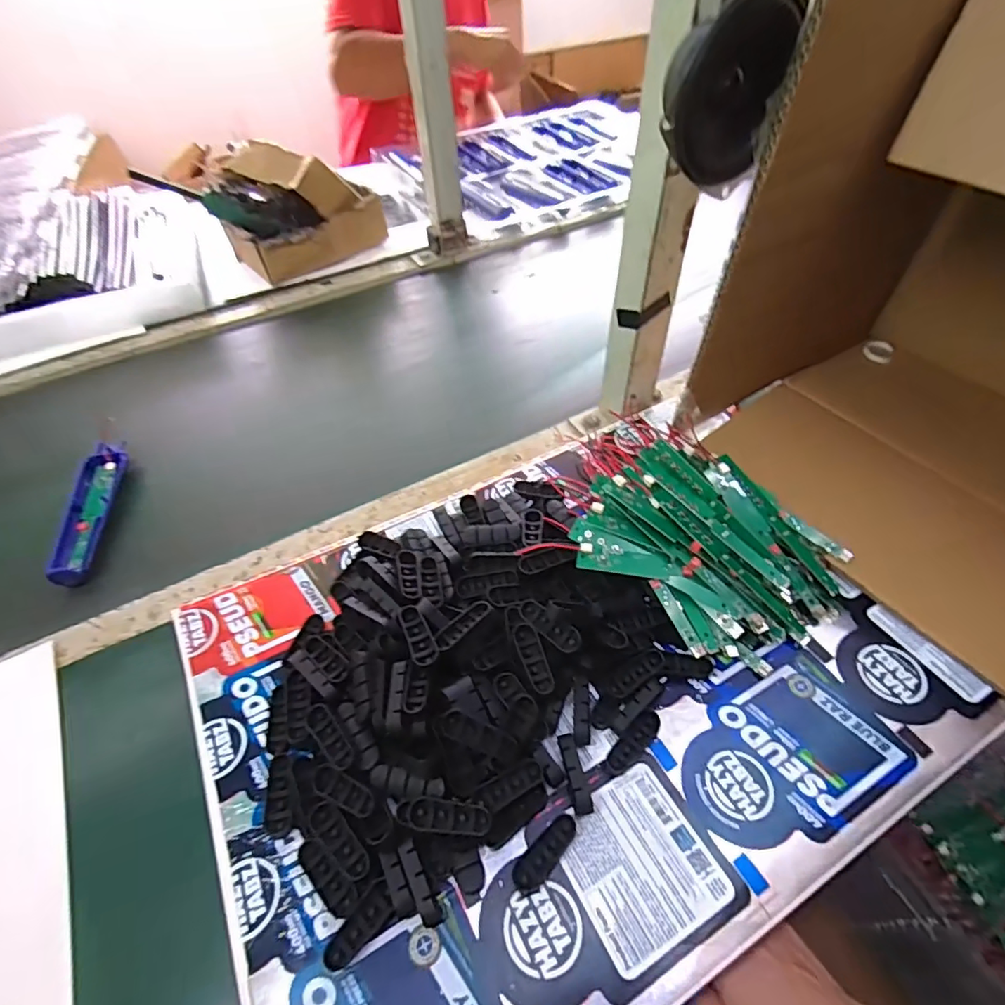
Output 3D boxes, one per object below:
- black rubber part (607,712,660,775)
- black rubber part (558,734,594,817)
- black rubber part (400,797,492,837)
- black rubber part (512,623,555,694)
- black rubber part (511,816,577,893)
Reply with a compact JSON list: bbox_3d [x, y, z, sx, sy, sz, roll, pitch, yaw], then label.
[{"bbox_3d":[0.087,0.159,0.358,0.048,0.004,0.015,-39,80,-22],"label":"black rubber part"},{"bbox_3d":[0.046,0.173,0.345,0.012,0.014,0.048,-10,50,-6],"label":"black rubber part"},{"bbox_3d":[-0.034,0.186,0.320,0.055,0.010,0.016,5,50,6],"label":"black rubber part"},{"bbox_3d":[0.021,0.105,0.364,0.017,0.016,0.047,-12,50,-9],"label":"black rubber part"},{"bbox_3d":[0.025,0.208,0.321,0.015,0.007,0.046,36,60,28],"label":"black rubber part"}]

